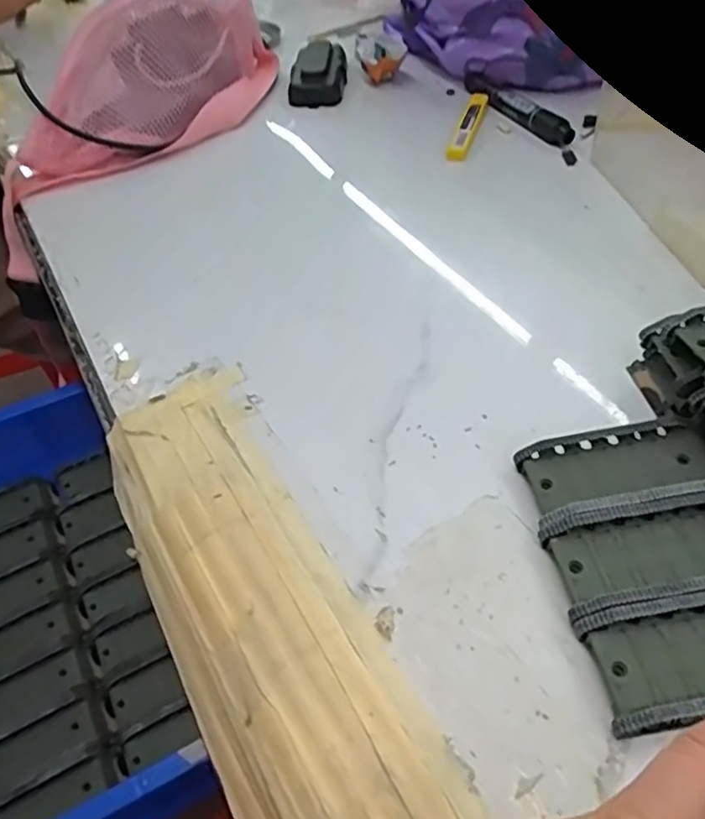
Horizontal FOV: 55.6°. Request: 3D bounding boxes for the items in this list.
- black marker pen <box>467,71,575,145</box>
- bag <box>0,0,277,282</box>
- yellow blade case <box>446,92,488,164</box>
[{"bbox_3d":[0.142,-0.264,0.582,0.018,0.020,0.140,-22,50,-14],"label":"black marker pen"},{"bbox_3d":[-0.186,-0.264,0.584,0.119,0.112,0.332,28,68,27],"label":"bag"},{"bbox_3d":[0.100,-0.245,0.573,0.015,0.009,0.114,12,50,15],"label":"yellow blade case"}]

